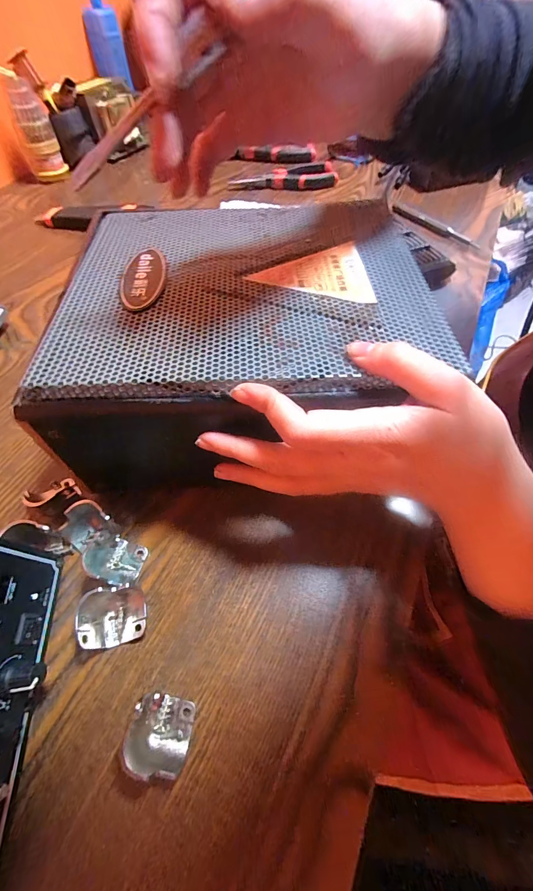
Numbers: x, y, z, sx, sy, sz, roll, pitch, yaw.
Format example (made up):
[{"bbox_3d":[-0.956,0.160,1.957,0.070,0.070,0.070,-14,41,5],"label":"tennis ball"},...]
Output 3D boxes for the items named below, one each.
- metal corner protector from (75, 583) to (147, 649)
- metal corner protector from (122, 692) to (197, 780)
[{"bbox_3d":[-0.091,0.100,0.198,0.040,0.011,0.030,-8,57,-5],"label":"metal corner protector"},{"bbox_3d":[-0.052,0.139,0.165,0.029,0.024,0.027,9,57,6],"label":"metal corner protector"}]

